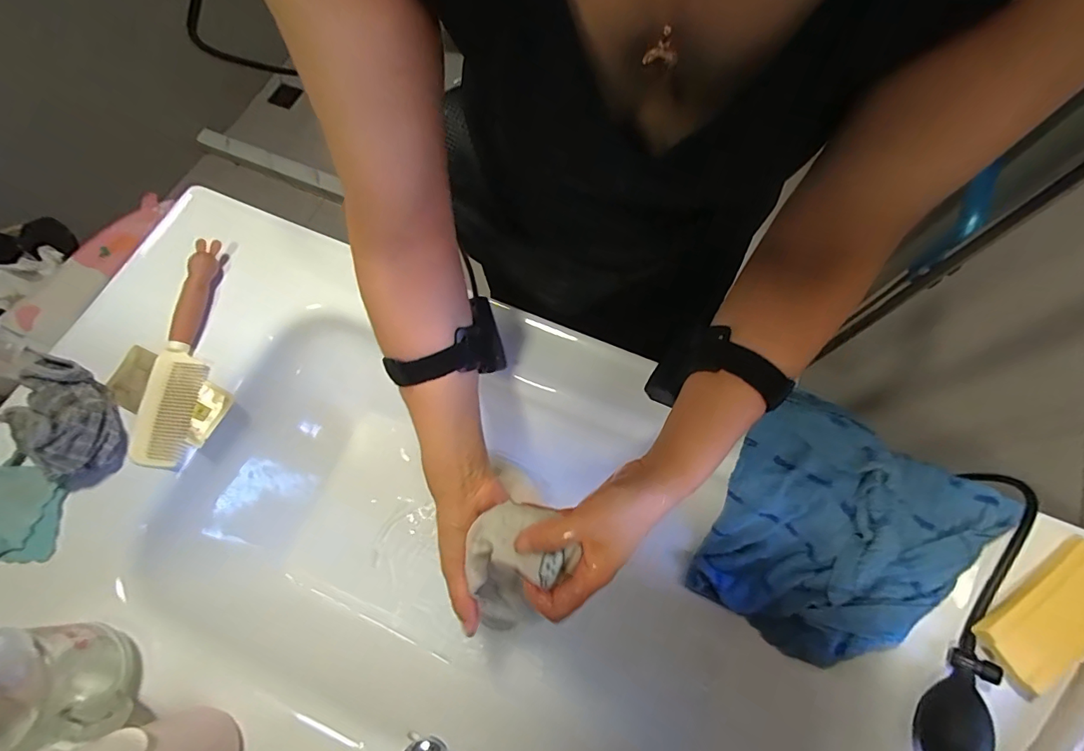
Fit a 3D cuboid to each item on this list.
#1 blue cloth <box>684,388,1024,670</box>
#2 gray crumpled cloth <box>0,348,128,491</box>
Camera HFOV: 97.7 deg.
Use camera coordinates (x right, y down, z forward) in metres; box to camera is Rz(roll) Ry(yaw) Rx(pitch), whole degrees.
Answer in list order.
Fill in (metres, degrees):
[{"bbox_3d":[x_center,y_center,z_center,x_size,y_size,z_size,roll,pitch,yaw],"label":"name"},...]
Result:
[{"bbox_3d":[0.265,0.156,0.450,0.202,0.096,0.228,37,112,22],"label":"blue cloth"},{"bbox_3d":[-0.427,0.041,0.417,0.087,0.048,0.109,-42,75,-14],"label":"gray crumpled cloth"}]

